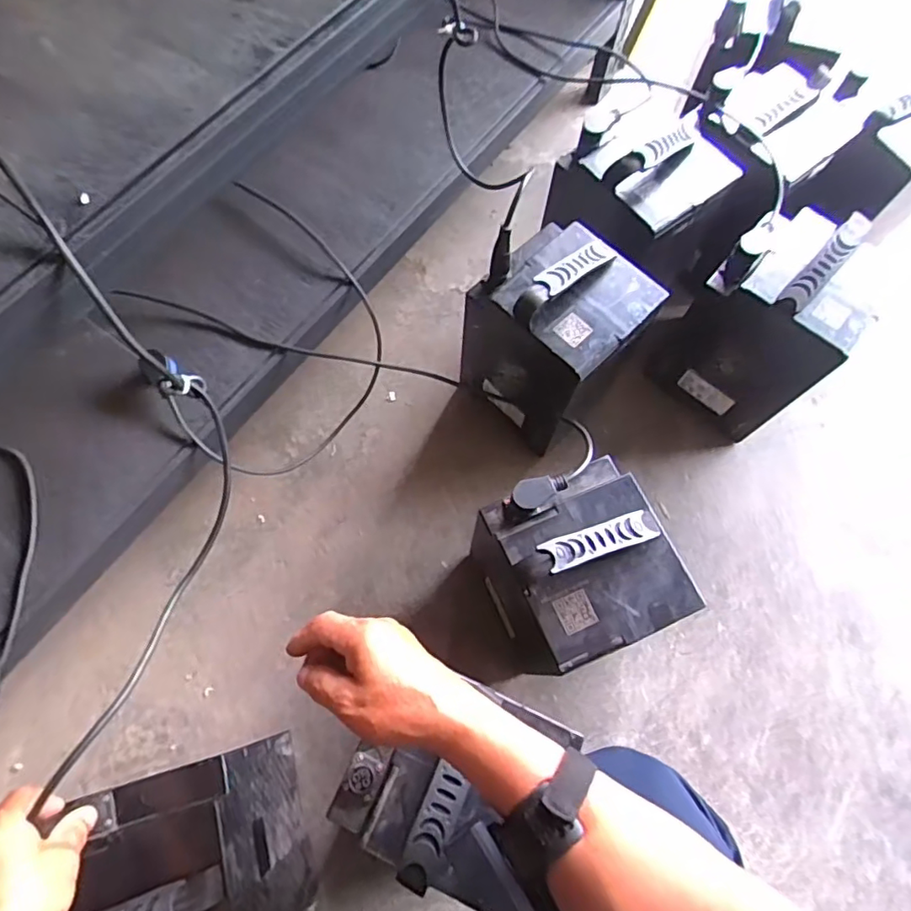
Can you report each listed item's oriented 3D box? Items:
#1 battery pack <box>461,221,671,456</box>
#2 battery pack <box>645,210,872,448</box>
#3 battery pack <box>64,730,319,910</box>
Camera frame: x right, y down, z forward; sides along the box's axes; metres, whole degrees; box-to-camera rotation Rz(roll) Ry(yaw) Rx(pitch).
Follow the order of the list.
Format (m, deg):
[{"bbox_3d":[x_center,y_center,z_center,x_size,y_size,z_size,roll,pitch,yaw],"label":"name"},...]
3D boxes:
[{"bbox_3d":[0.124,-0.158,0.755,0.174,0.260,0.168,42,74,12],"label":"battery pack"},{"bbox_3d":[0.407,-0.175,0.781,0.185,0.263,0.149,40,74,11],"label":"battery pack"},{"bbox_3d":[-0.253,0.390,0.551,0.156,0.250,0.170,-14,72,-7],"label":"battery pack"}]

